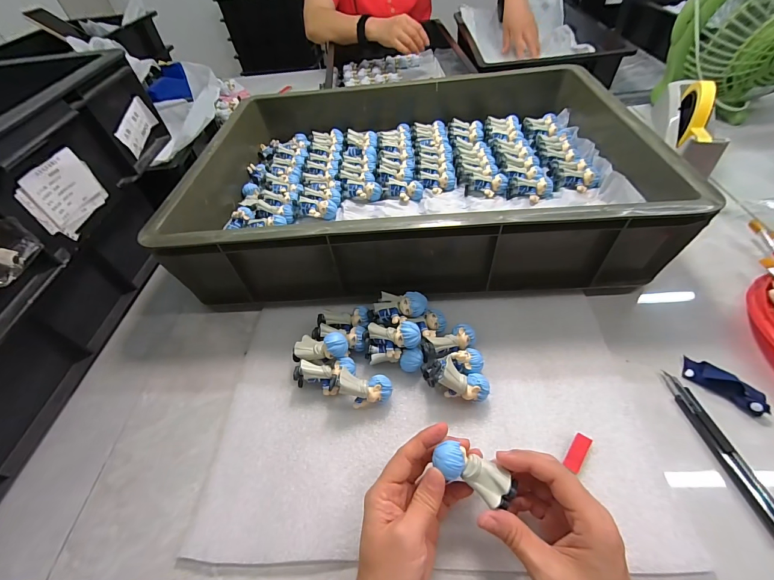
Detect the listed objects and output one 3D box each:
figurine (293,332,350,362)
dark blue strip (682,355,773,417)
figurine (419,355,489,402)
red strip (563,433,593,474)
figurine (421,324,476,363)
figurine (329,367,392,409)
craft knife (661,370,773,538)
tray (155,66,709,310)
[{"bbox_3d":[-0.069,0.065,0.367,0.059,0.037,0.030,-8,50,17],"label":"figurine"},{"bbox_3d":[0.324,0.089,0.322,0.065,0.014,0.027,35,62,30],"label":"dark blue strip"},{"bbox_3d":[0.067,0.087,0.330,0.066,0.035,0.028,23,55,0],"label":"figurine"},{"bbox_3d":[0.170,0.144,0.298,0.014,0.004,0.034,30,60,28],"label":"red strip"},{"bbox_3d":[0.067,0.061,0.368,0.061,0.029,0.026,-17,52,-8],"label":"figurine"},{"bbox_3d":[-0.027,0.099,0.337,0.061,0.028,0.027,15,51,-14],"label":"figurine"},{"bbox_3d":[0.290,0.136,0.290,0.017,0.011,0.136,-10,50,-1],"label":"craft knife"},{"bbox_3d":[0.032,-0.201,0.521,0.591,0.124,0.447,-3,50,5],"label":"tray"}]

